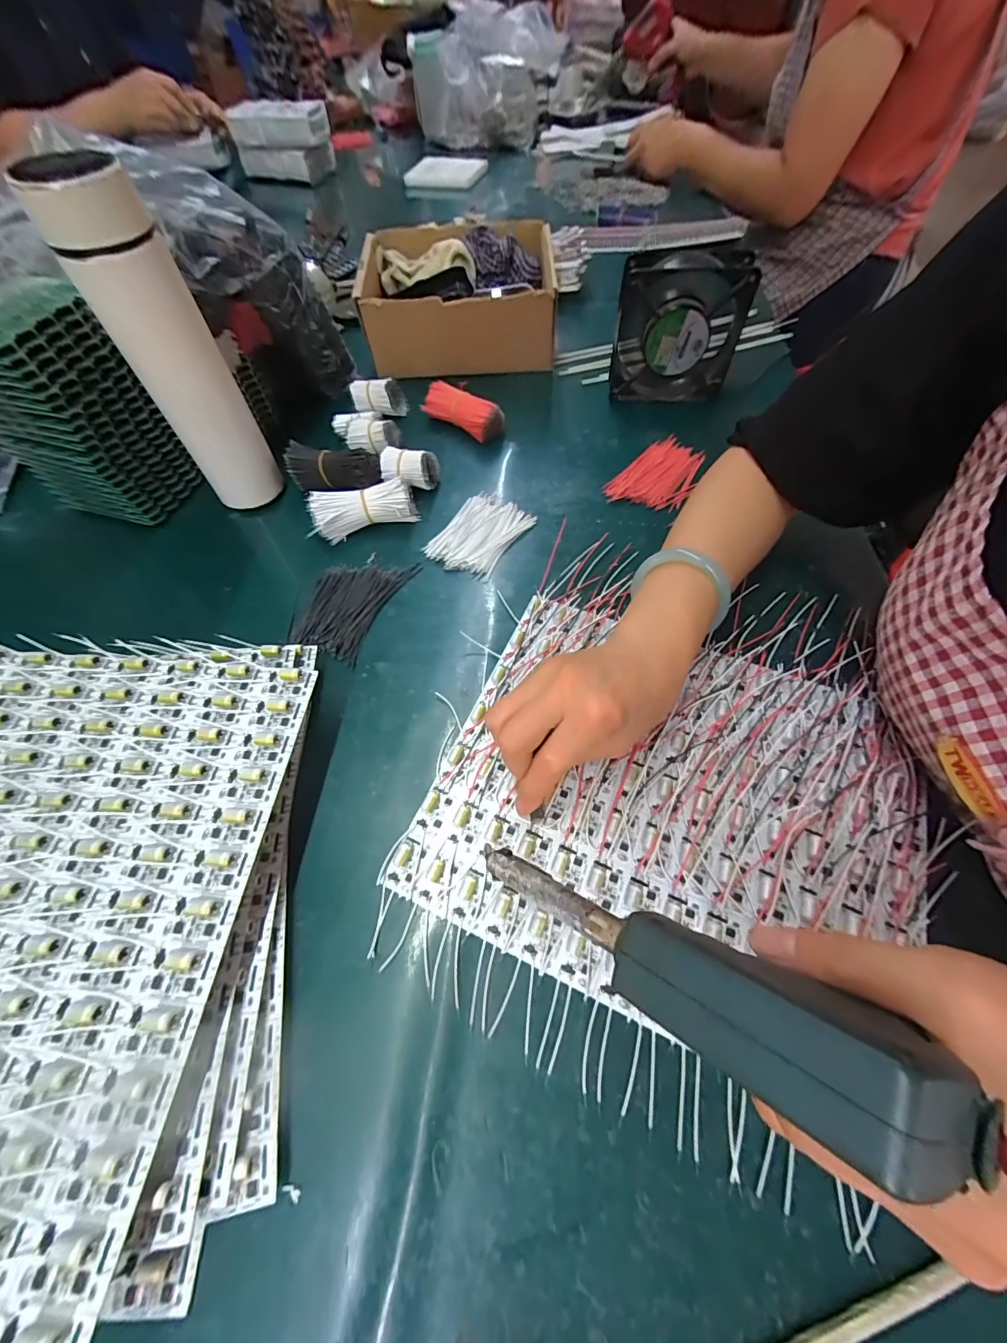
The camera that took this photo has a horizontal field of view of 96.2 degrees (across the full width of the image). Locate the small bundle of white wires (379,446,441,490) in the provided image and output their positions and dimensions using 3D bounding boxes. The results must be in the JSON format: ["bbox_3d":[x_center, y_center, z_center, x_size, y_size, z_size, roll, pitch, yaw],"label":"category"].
[{"bbox_3d":[-0.092,-0.194,0.441,0.052,0.036,0.032,3,60,3],"label":"small bundle of white wires"}]

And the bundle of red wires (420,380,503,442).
[{"bbox_3d":[-0.043,-0.278,0.486,0.087,0.040,0.034,30,65,17],"label":"bundle of red wires"}]

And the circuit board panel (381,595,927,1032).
[{"bbox_3d":[0.104,0.076,0.290,0.279,0.015,0.239,22,63,13],"label":"circuit board panel"}]

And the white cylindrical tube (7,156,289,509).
[{"bbox_3d":[-0.239,-0.225,0.341,0.062,0.221,0.050,-32,64,-16],"label":"white cylindrical tube"}]

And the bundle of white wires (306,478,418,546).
[{"bbox_3d":[-0.129,-0.153,0.419,0.093,0.034,0.037,-17,61,-8],"label":"bundle of white wires"}]

